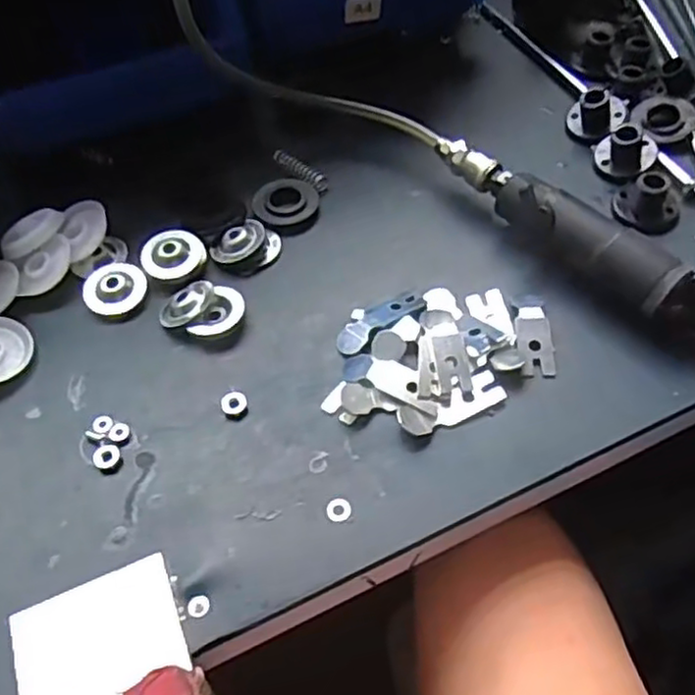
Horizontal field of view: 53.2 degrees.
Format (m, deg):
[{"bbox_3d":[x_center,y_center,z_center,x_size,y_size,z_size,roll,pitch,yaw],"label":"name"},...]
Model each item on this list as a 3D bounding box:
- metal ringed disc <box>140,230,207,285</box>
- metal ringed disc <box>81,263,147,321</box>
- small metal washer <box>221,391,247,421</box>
[{"bbox_3d":[-0.114,-0.062,0.456,0.039,0.015,0.035,-3,55,2],"label":"metal ringed disc"},{"bbox_3d":[-0.150,-0.037,0.447,0.038,0.010,0.038,2,74,-7],"label":"metal ringed disc"},{"bbox_3d":[-0.065,0.033,0.396,0.015,0.006,0.018,-13,55,-5],"label":"small metal washer"}]

